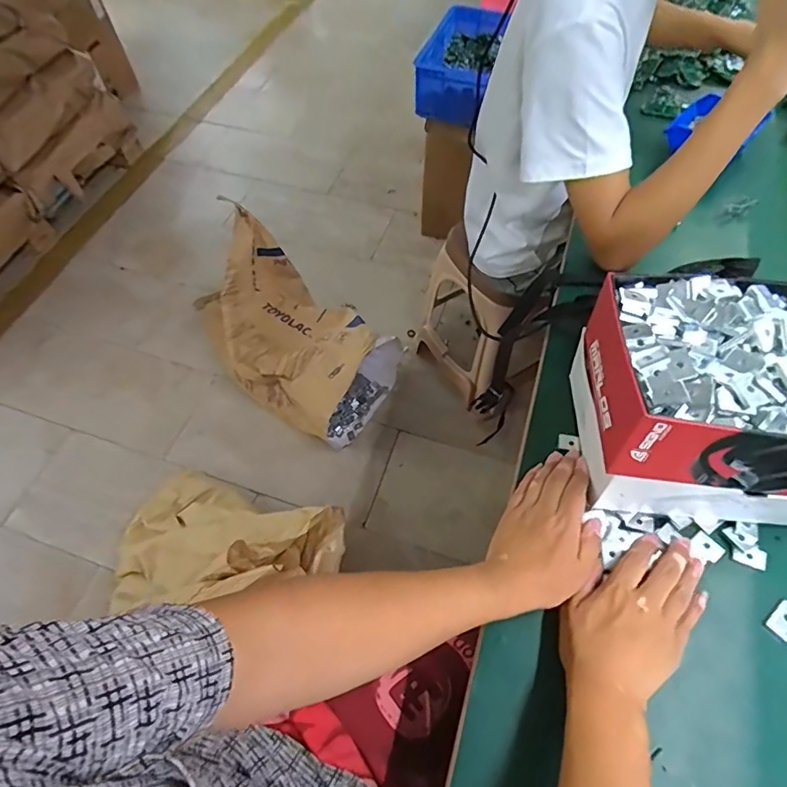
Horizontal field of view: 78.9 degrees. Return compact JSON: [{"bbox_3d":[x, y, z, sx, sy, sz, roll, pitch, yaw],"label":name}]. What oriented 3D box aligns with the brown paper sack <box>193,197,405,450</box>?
[{"bbox_3d":[-0.300,-0.189,1.382,0.635,0.302,0.402,37,67,20],"label":"brown paper sack"}]

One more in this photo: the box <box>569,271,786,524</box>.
[{"bbox_3d":[0.328,0.002,0.481,0.246,0.174,0.214,6,60,5],"label":"box"}]

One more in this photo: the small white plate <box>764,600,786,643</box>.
[{"bbox_3d":[0.376,0.217,0.457,0.036,0.005,0.022,-35,65,-17],"label":"small white plate"}]

